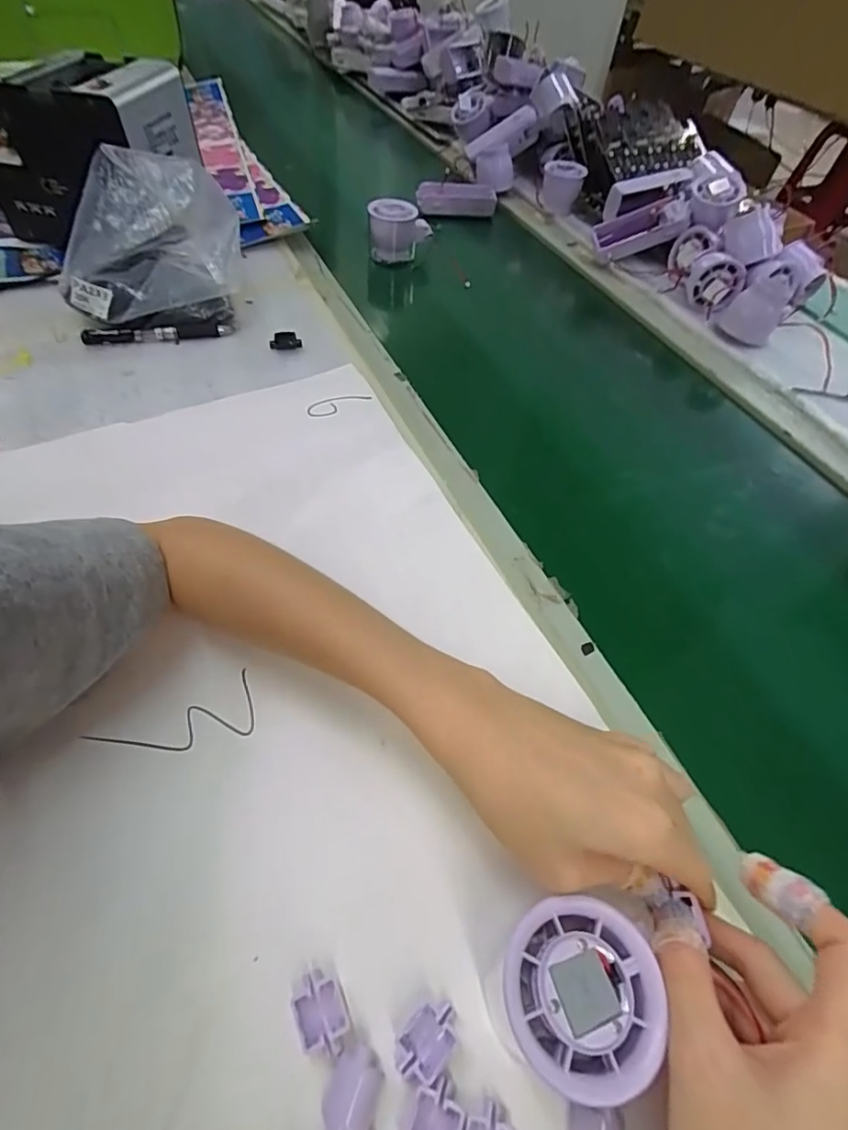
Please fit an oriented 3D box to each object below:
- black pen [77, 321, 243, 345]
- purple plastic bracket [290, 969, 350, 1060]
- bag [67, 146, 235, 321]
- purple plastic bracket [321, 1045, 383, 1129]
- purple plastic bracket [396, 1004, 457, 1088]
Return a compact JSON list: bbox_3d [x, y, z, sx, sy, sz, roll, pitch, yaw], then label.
[{"bbox_3d":[-0.251,-0.221,0.500,0.137,0.015,0.019,-12,56,-13],"label":"black pen"},{"bbox_3d":[-0.043,0.188,0.219,0.021,0.010,0.029,-14,56,-14],"label":"purple plastic bracket"},{"bbox_3d":[-0.256,-0.296,0.491,0.155,0.121,0.087,-16,57,-15],"label":"bag"},{"bbox_3d":[-0.028,0.208,0.204,0.021,0.010,0.028,15,54,7],"label":"purple plastic bracket"},{"bbox_3d":[0.001,0.196,0.216,0.019,0.010,0.028,36,59,21],"label":"purple plastic bracket"}]

